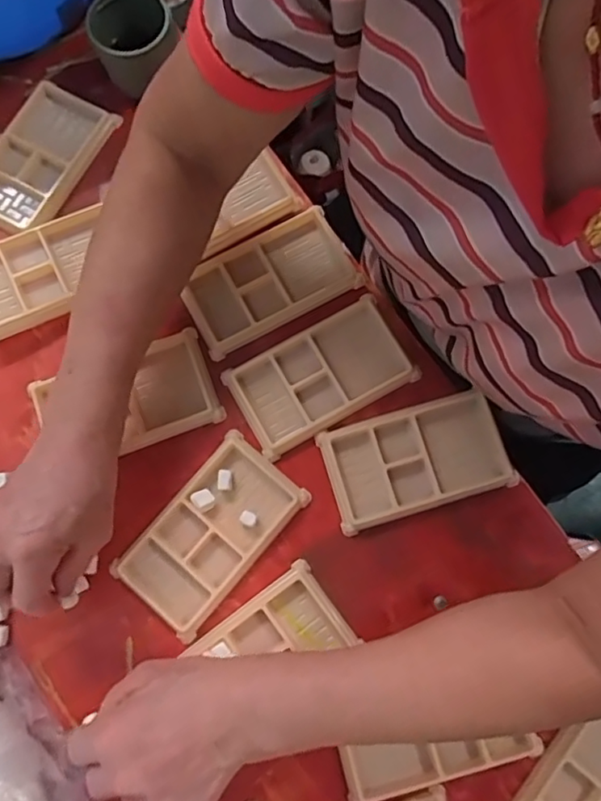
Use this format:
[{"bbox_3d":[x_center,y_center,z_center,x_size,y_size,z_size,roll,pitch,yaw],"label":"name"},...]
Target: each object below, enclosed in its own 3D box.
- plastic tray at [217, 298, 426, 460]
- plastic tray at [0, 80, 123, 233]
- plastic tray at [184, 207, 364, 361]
[{"bbox_3d":[0.017,-0.020,0.443,0.138,0.009,0.077,-29,80,-5],"label":"plastic tray"},{"bbox_3d":[-0.223,-0.209,0.478,0.077,0.012,0.132,29,80,6],"label":"plastic tray"},{"bbox_3d":[-0.028,-0.103,0.457,0.137,0.019,0.081,-28,80,-5],"label":"plastic tray"}]

